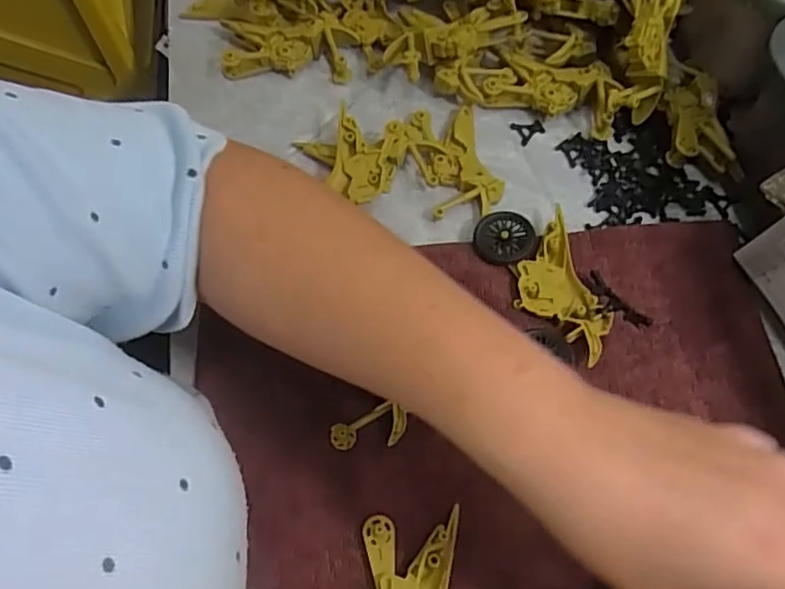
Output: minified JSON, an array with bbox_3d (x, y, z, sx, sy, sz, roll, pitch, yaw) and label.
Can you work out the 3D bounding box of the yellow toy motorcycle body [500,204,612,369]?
[{"bbox_3d":[0.099,-0.005,0.387,0.044,0.013,0.099,-15,64,-7],"label":"yellow toy motorcycle body"}]

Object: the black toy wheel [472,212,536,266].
[{"bbox_3d":[0.072,-0.035,0.406,0.037,0.012,0.040,0,63,1],"label":"black toy wheel"}]

